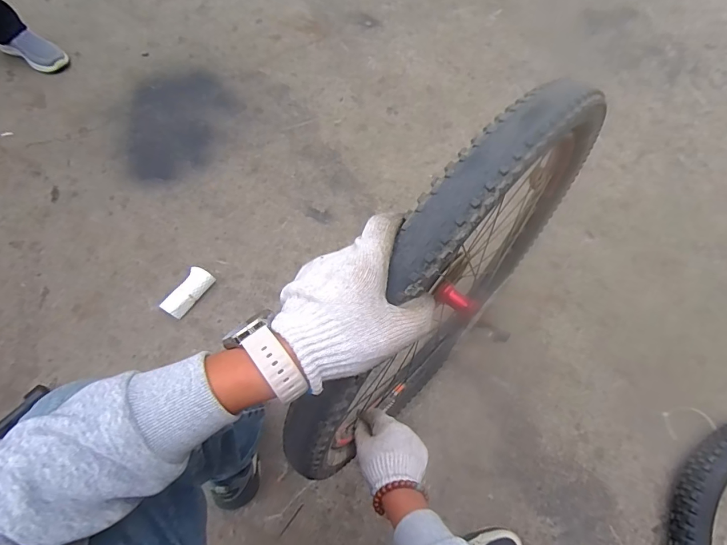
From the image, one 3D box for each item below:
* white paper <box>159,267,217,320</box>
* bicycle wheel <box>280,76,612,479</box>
[{"bbox_3d":[-0.423,0.049,0.993,0.069,0.036,0.131,27,65,13],"label":"white paper"},{"bbox_3d":[0.134,0.043,0.631,0.074,0.639,0.611,39,68,18],"label":"bicycle wheel"}]

